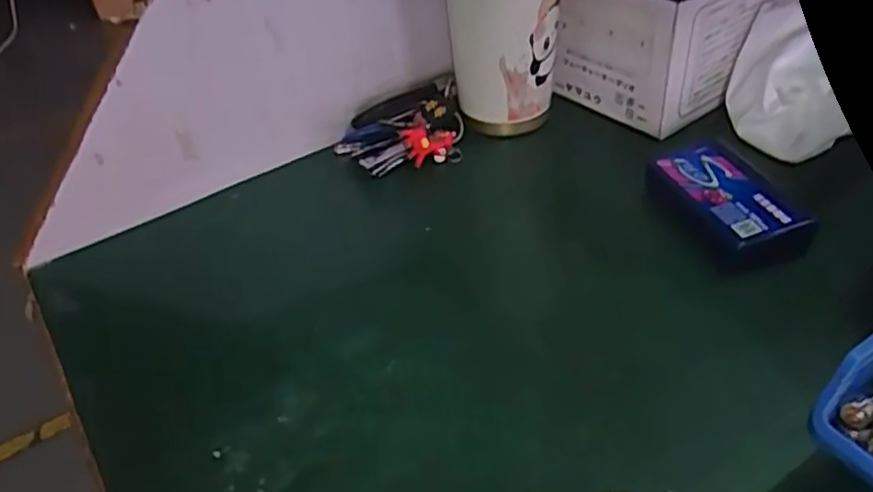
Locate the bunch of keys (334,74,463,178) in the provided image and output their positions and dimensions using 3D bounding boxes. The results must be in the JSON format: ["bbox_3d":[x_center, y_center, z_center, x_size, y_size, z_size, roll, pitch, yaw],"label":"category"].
[{"bbox_3d":[-0.021,-0.080,0.479,0.094,0.038,0.056,-20,36,-13],"label":"bunch of keys"}]

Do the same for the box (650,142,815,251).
[{"bbox_3d":[0.164,-0.025,0.399,0.054,0.023,0.084,-14,40,-8],"label":"box"}]

